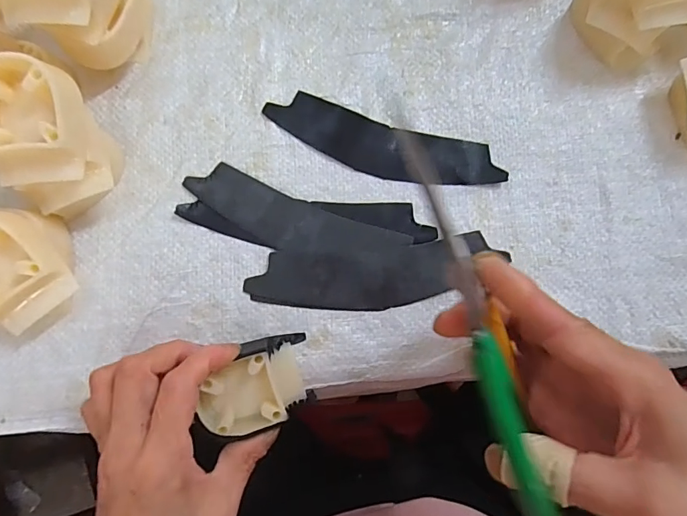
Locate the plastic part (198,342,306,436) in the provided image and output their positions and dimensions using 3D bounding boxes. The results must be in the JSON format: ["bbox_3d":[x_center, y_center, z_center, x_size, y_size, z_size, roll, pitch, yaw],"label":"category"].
[{"bbox_3d":[-0.053,0.078,0.261,0.060,0.022,0.039,-18,83,-5],"label":"plastic part"}]

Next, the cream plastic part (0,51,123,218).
[{"bbox_3d":[-0.160,-0.063,0.251,0.049,0.064,0.063,-11,83,-4],"label":"cream plastic part"}]

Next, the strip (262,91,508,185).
[{"bbox_3d":[0.027,-0.072,0.293,0.150,0.005,0.037,15,82,-1],"label":"strip"}]

